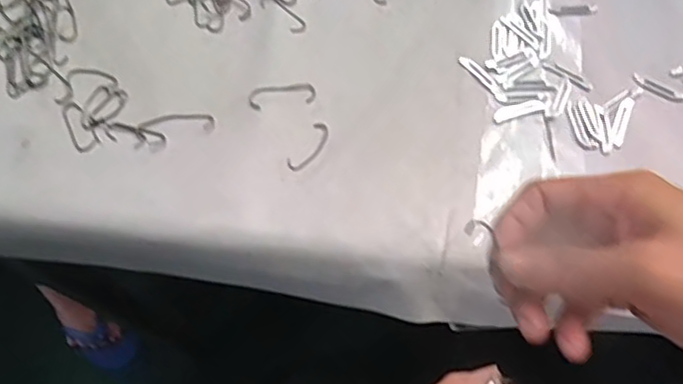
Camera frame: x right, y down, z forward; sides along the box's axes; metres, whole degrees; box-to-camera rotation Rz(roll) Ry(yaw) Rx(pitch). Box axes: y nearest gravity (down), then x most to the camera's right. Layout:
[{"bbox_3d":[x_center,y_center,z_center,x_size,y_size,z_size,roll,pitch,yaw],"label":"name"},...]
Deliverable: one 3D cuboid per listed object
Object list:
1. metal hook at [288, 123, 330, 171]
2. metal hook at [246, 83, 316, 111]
[{"bbox_3d":[-0.020,-0.029,0.406,0.014,0.004,0.038,31,72,14],"label":"metal hook"},{"bbox_3d":[-0.040,-0.065,0.419,0.045,0.004,0.016,-11,68,-2],"label":"metal hook"}]

